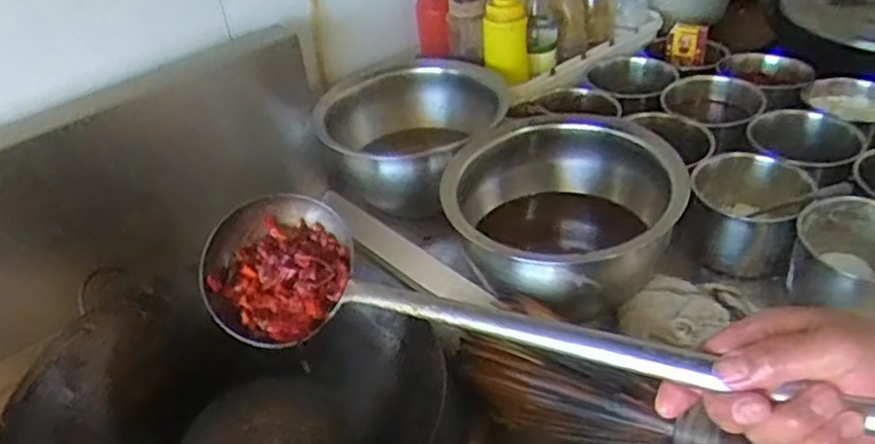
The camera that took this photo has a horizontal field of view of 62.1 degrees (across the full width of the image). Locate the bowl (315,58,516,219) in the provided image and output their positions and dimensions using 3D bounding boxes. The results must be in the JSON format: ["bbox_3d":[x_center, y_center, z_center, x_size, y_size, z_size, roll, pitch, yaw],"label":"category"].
[{"bbox_3d":[-0.029,-0.123,1.047,0.258,0.139,0.302,8,40,18],"label":"bowl"}]

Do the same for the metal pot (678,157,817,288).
[{"bbox_3d":[0.370,-0.006,0.877,0.128,0.092,0.135,14,42,24],"label":"metal pot"}]

